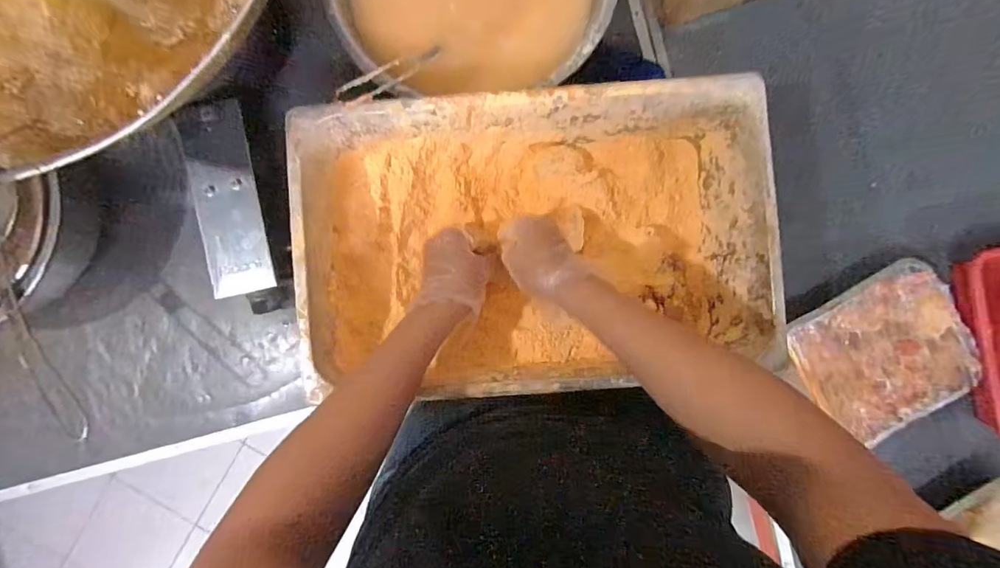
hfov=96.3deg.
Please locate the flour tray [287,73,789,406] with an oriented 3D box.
[{"bbox_3d":[0.038,-0.047,0.551,0.516,0.143,0.320,-5,91,0],"label":"flour tray"}]

